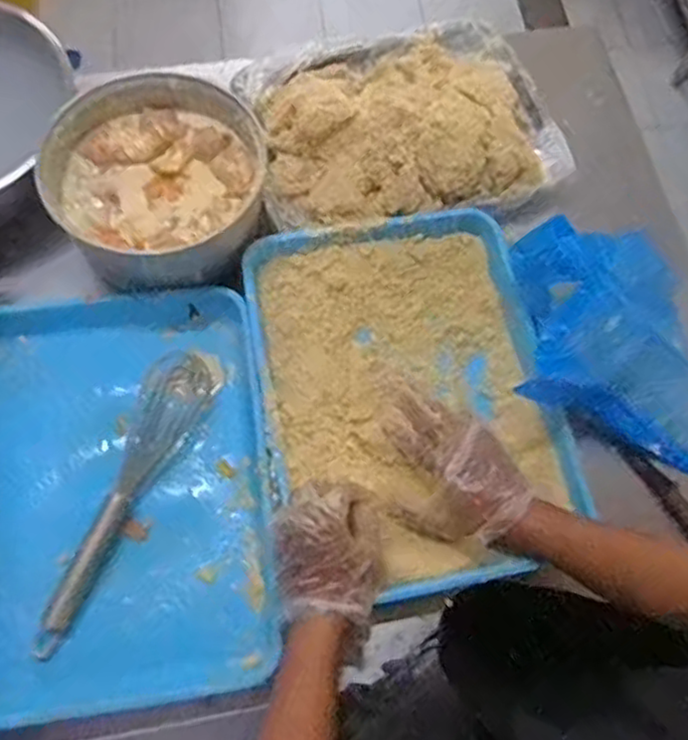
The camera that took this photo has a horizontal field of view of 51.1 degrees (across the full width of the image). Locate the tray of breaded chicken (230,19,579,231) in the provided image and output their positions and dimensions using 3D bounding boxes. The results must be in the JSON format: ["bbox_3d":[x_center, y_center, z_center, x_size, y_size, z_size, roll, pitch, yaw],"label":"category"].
[{"bbox_3d":[0.077,-0.310,0.860,0.361,0.078,0.256,-13,70,-8],"label":"tray of breaded chicken"}]

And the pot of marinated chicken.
[{"bbox_3d":[-0.204,-0.205,0.793,0.229,0.096,0.225,-8,69,-6],"label":"pot of marinated chicken"}]

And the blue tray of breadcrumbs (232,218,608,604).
[{"bbox_3d":[0.067,0.024,0.767,0.306,0.046,0.400,-10,69,-7],"label":"blue tray of breadcrumbs"}]

